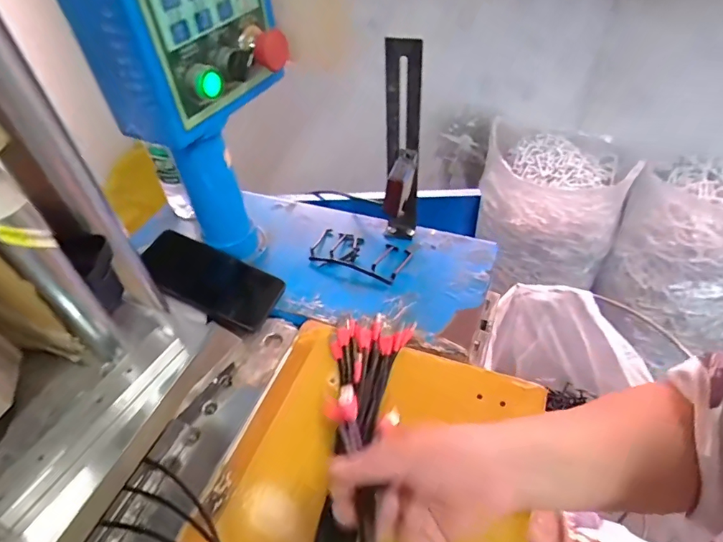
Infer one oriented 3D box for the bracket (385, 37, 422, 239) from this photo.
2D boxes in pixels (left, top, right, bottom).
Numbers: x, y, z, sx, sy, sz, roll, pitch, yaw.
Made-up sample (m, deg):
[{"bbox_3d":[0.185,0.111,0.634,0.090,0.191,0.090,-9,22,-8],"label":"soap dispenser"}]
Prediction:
[{"bbox_3d":[0.038,-0.125,0.517,0.047,0.235,0.070,18,50,19],"label":"bracket"}]

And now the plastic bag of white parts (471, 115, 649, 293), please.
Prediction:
[{"bbox_3d":[0.463,-0.149,1.157,0.323,0.309,0.238,7,48,10],"label":"plastic bag of white parts"}]

